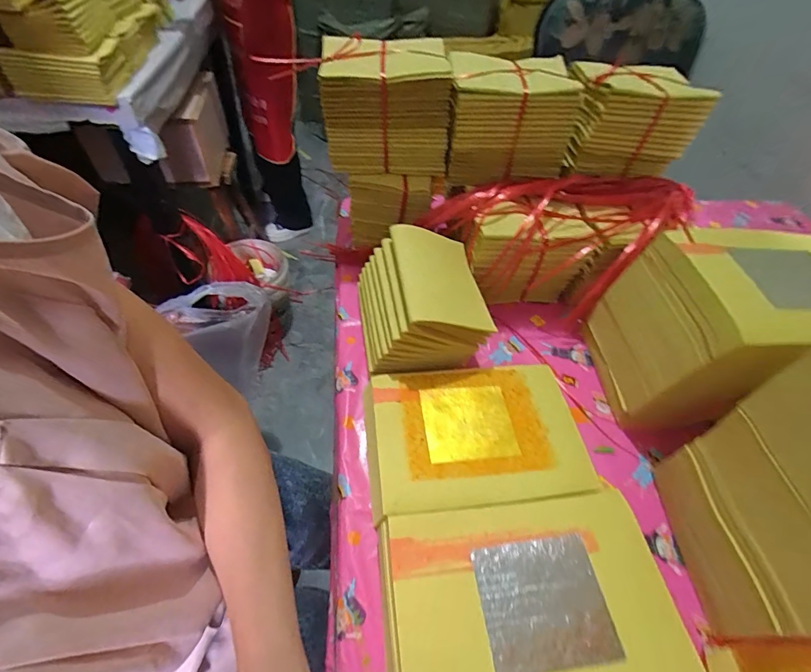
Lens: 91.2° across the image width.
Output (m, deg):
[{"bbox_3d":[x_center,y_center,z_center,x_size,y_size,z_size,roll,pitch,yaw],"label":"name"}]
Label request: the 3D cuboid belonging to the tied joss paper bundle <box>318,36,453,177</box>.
[{"bbox_3d":[-0.029,-0.319,0.556,0.166,0.132,0.115,-2,52,-7],"label":"tied joss paper bundle"}]

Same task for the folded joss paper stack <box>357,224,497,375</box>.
[{"bbox_3d":[0.018,-0.051,0.514,0.144,0.094,0.171,-6,53,-11],"label":"folded joss paper stack"}]

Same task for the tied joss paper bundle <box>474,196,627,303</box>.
[{"bbox_3d":[0.193,-0.117,0.578,0.212,0.129,0.083,-6,53,-11],"label":"tied joss paper bundle"}]

